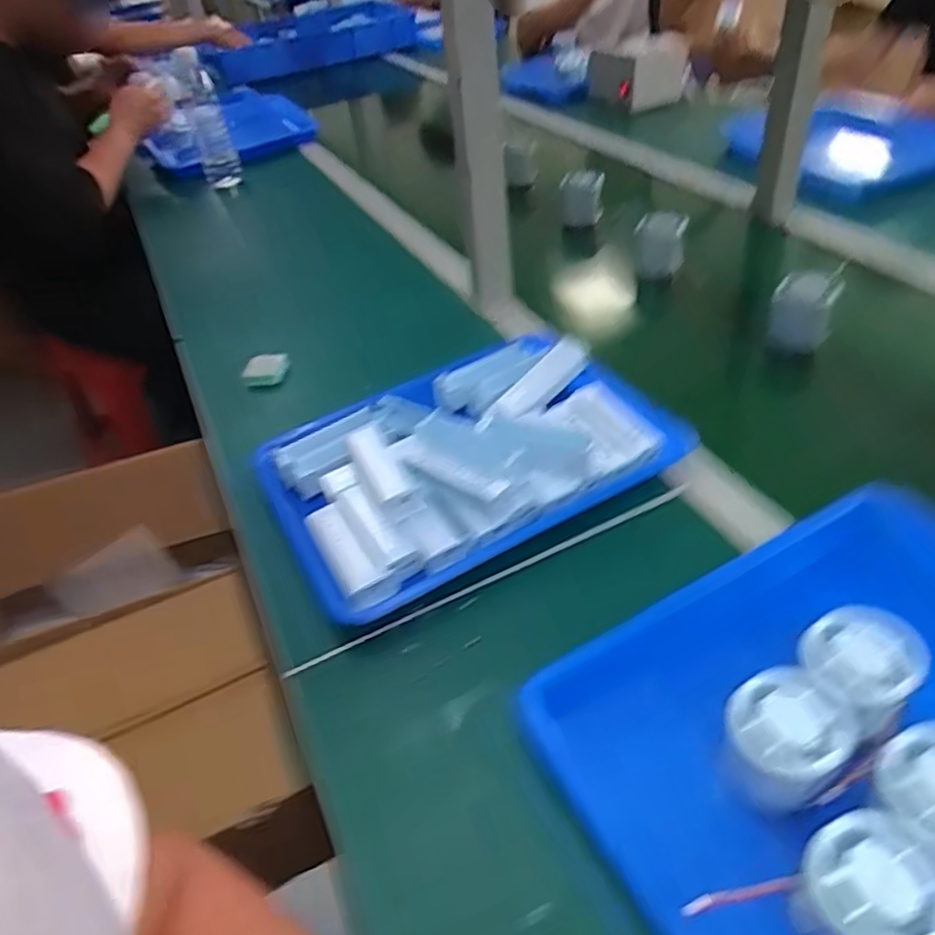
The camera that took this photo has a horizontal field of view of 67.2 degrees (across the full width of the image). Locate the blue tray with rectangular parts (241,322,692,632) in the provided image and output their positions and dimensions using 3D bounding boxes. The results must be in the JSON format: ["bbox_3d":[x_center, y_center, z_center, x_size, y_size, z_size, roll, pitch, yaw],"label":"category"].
[{"bbox_3d":[-0.007,-0.018,0.635,0.332,0.061,0.250,-24,44,-18],"label":"blue tray with rectangular parts"}]

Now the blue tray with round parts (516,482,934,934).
[{"bbox_3d":[0.225,0.145,0.405,0.325,0.069,0.254,-25,44,-19],"label":"blue tray with round parts"}]

